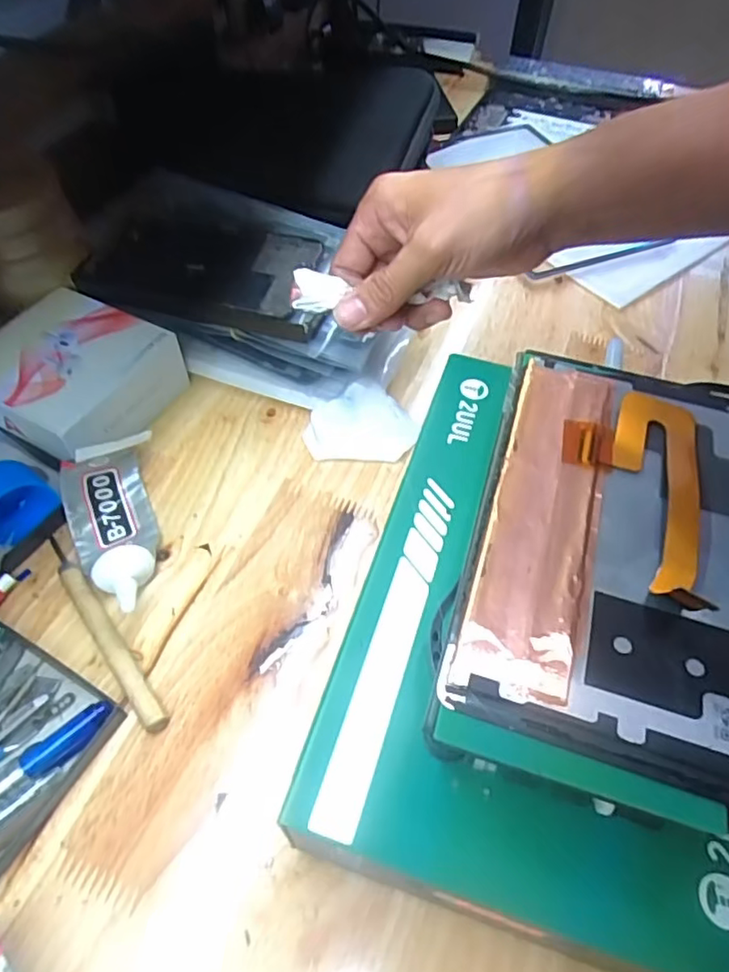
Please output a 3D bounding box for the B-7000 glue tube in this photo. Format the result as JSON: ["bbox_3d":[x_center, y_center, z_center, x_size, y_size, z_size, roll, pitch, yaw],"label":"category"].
[{"bbox_3d":[-0.143,0.017,0.335,0.045,0.026,0.117,-11,54,-10],"label":"B-7000 glue tube"}]

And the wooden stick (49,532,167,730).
[{"bbox_3d":[-0.135,0.071,0.305,0.011,0.009,0.126,-32,60,-23],"label":"wooden stick"}]

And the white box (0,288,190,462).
[{"bbox_3d":[-0.182,-0.064,0.380,0.103,0.051,0.103,23,56,15],"label":"white box"}]

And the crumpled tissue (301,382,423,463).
[{"bbox_3d":[-0.002,-0.042,0.386,0.070,0.023,0.049,0,53,-1],"label":"crumpled tissue"}]

